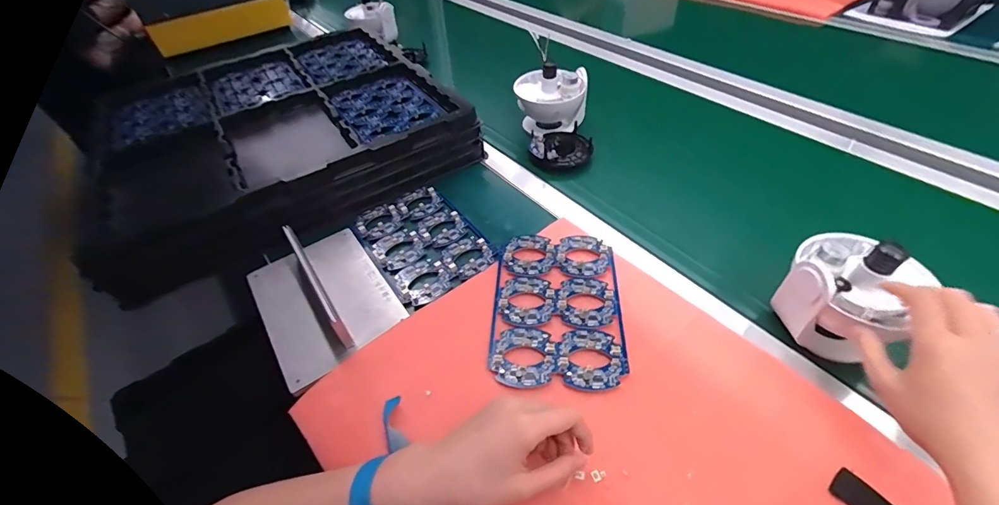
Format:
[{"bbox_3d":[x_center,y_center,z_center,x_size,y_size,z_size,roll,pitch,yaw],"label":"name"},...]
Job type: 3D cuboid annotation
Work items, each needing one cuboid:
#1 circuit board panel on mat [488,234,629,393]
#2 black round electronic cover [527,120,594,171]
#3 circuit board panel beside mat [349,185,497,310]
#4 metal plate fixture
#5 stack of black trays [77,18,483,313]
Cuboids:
[{"bbox_3d":[0.063,0.055,0.471,0.138,0.009,0.200,1,46,7],"label":"circuit board panel on mat"},{"bbox_3d":[0.098,-0.172,0.689,0.101,0.035,0.103,-5,46,2],"label":"black round electronic cover"},{"bbox_3d":[-0.106,-0.018,0.564,0.131,0.009,0.196,-30,51,-21],"label":"circuit board panel beside mat"},{"bbox_3d":[-0.217,0.035,0.495,0.143,0.054,0.219,-30,50,-21],"label":"metal plate fixture"},{"bbox_3d":[-0.375,-0.210,0.713,0.513,0.086,0.491,-28,50,-20],"label":"stack of black trays"}]

